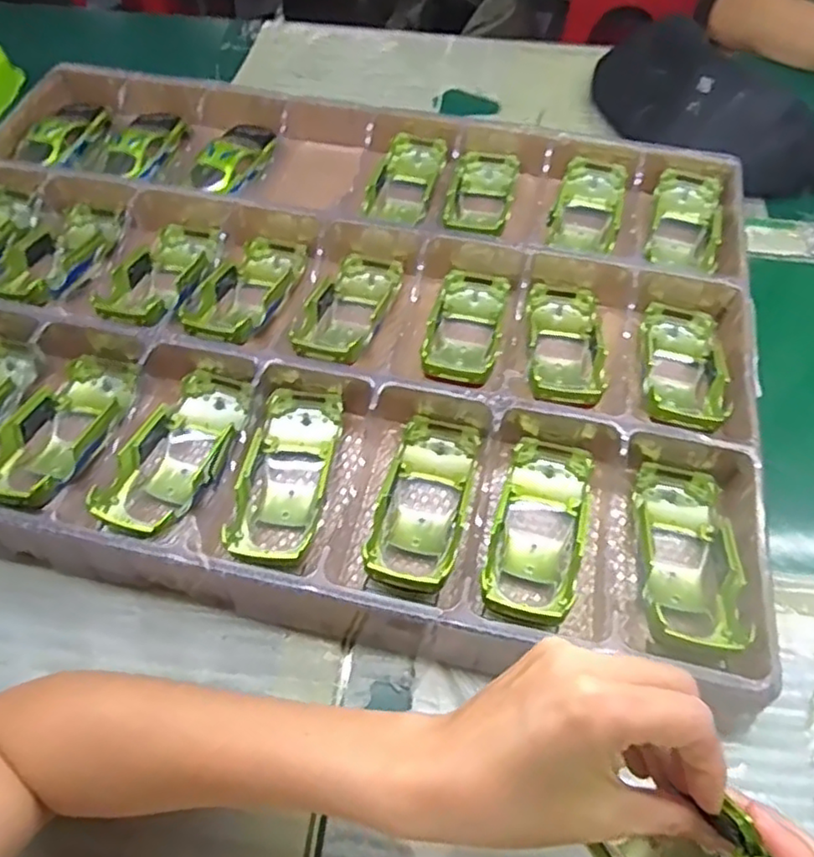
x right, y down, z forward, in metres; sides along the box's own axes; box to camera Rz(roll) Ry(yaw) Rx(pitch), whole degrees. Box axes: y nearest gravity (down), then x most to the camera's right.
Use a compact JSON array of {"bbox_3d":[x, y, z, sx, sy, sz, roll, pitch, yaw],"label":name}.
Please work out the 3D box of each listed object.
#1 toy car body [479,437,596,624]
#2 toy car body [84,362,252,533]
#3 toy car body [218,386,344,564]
[{"bbox_3d":[0.083,0.056,0.411,0.052,0.028,0.121,16,58,9],"label":"toy car body"},{"bbox_3d":[-0.144,0.014,0.436,0.059,0.039,0.135,15,57,9],"label":"toy car body"},{"bbox_3d":[-0.074,0.029,0.428,0.058,0.040,0.135,6,57,3],"label":"toy car body"}]

